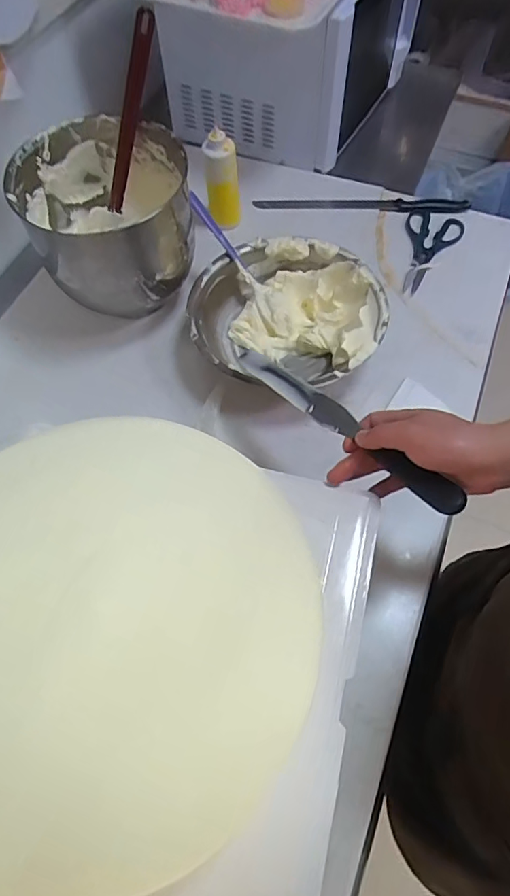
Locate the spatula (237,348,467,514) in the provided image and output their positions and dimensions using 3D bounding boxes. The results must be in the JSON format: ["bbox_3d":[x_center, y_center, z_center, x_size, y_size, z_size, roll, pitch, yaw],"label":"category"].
[{"bbox_3d":[0.078,-0.035,0.533,0.029,0.021,0.320,-35,49,-16],"label":"spatula"}]

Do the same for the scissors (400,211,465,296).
[{"bbox_3d":[0.286,-0.323,0.849,0.093,0.018,0.182,15,64,9],"label":"scissors"}]

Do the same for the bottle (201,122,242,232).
[{"bbox_3d":[-0.052,-0.430,0.834,0.052,0.148,0.052,-6,62,-2],"label":"bottle"}]

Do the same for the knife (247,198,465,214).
[{"bbox_3d":[0.185,-0.425,0.907,0.370,0.020,0.033,3,62,3],"label":"knife"}]

